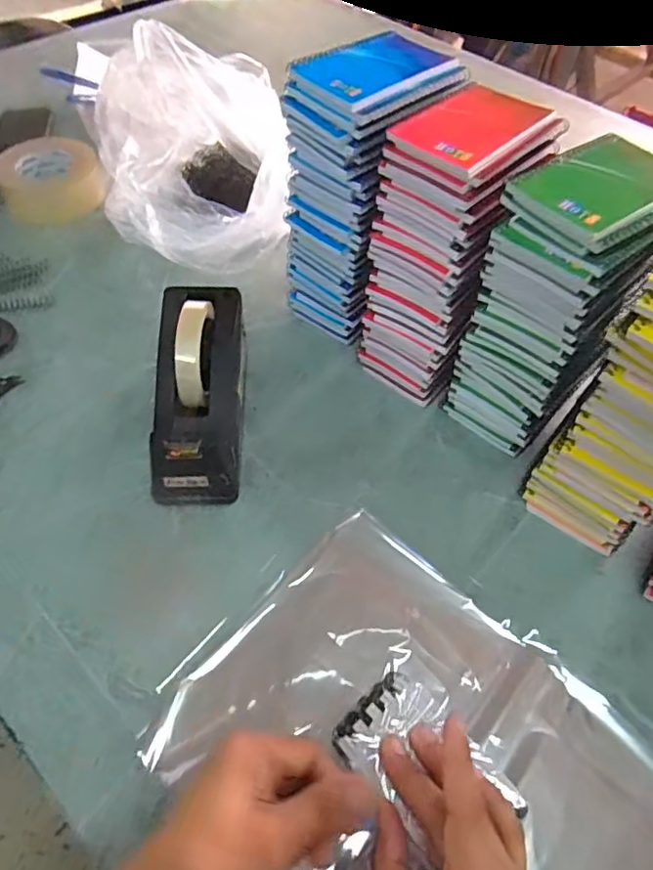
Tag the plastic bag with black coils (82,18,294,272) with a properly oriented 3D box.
[{"bbox_3d":[-0.170,-0.349,0.733,0.227,0.190,0.280,-14,55,-11],"label":"plastic bag with black coils"}]

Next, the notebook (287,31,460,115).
[{"bbox_3d":[0.043,-0.325,0.511,0.128,0.011,0.099,-34,63,-23],"label":"notebook"}]

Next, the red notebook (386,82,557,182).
[{"bbox_3d":[0.122,-0.257,0.481,0.087,0.014,0.124,38,62,22],"label":"red notebook"}]

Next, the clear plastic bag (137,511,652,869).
[{"bbox_3d":[0.064,0.236,0.421,0.340,0.025,0.257,36,63,21],"label":"clear plastic bag"}]

